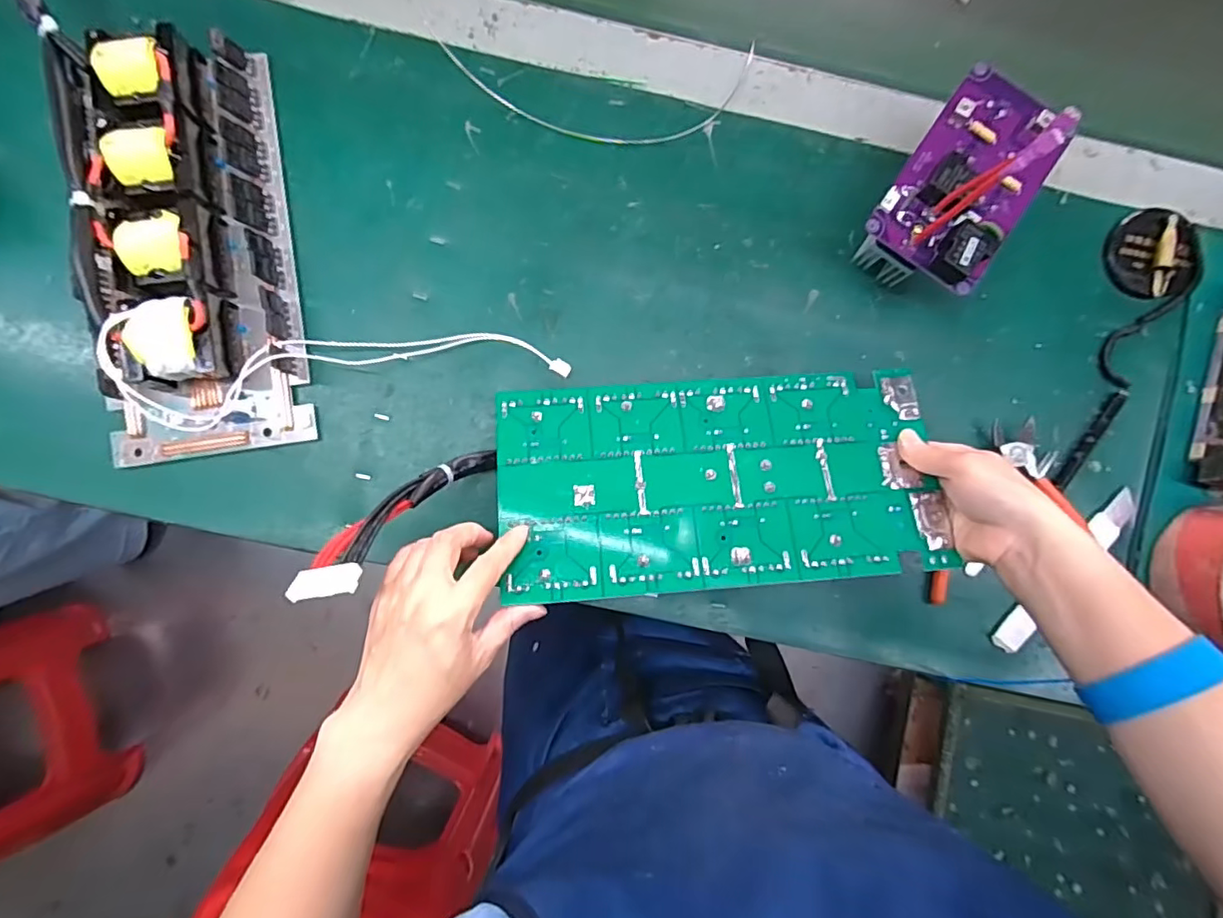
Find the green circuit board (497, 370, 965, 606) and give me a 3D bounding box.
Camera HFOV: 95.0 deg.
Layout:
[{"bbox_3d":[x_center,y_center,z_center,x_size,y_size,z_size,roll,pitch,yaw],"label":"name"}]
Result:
[{"bbox_3d":[0.070,0.013,0.365,0.279,0.004,0.137,-4,71,-4],"label":"green circuit board"}]

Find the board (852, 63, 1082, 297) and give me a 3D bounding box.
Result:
[{"bbox_3d":[0.241,-0.187,0.400,0.082,0.085,0.139,37,86,-1],"label":"board"}]

